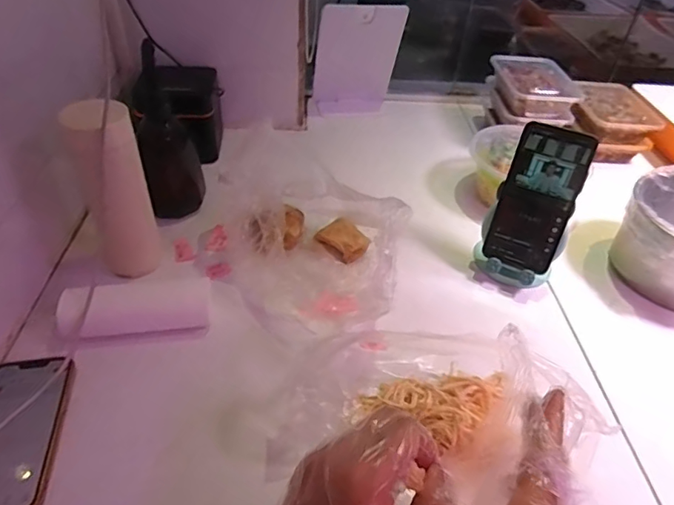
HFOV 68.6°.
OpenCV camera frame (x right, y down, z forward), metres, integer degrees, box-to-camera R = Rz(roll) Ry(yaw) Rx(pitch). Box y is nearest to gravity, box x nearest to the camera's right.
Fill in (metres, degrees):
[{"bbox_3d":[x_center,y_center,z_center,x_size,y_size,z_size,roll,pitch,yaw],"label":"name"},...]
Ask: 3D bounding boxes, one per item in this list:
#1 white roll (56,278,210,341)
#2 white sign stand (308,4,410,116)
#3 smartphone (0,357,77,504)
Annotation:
[{"bbox_3d":[-0.209,0.062,0.518,0.145,0.053,0.050,-6,43,-13],"label":"white roll"},{"bbox_3d":[0.033,-0.345,0.904,0.146,0.213,0.013,1,52,-11],"label":"white sign stand"},{"bbox_3d":[-0.275,0.153,0.424,0.073,0.014,0.146,-6,44,-9],"label":"smartphone"}]

